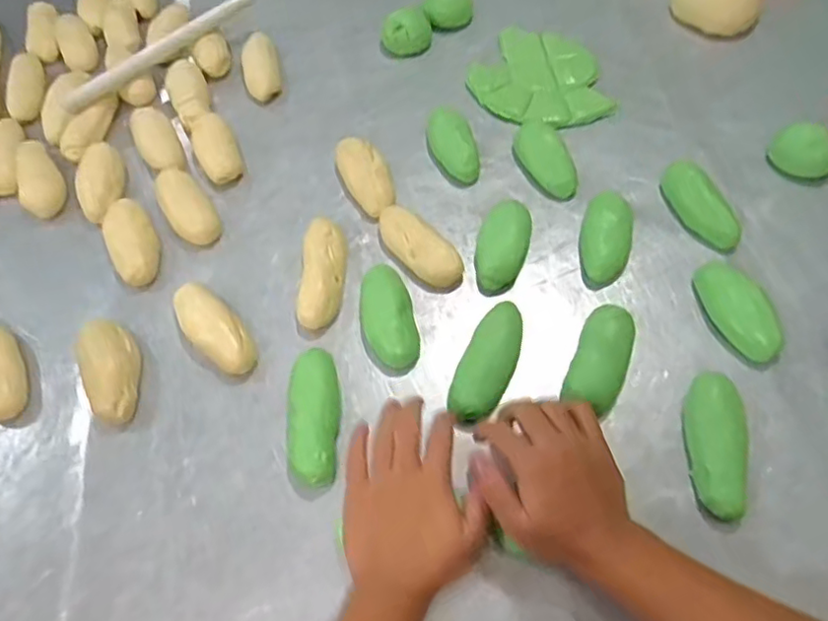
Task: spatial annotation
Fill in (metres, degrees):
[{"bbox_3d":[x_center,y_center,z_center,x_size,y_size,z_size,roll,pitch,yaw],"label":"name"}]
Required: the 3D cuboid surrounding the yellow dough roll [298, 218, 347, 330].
[{"bbox_3d":[-0.089,-0.036,0.614,0.038,0.030,0.115,0,60,3],"label":"yellow dough roll"}]

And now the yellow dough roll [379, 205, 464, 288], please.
[{"bbox_3d":[0.003,-0.064,0.626,0.104,0.028,0.045,39,68,22],"label":"yellow dough roll"}]

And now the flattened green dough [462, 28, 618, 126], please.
[{"bbox_3d":[0.148,-0.285,0.764,0.155,0.010,0.168,-1,60,2],"label":"flattened green dough"}]

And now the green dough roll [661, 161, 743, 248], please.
[{"bbox_3d":[0.291,-0.108,0.632,0.039,0.028,0.101,-20,61,-9],"label":"green dough roll"}]

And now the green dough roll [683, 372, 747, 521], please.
[{"bbox_3d":[0.244,0.106,0.501,0.045,0.025,0.110,3,60,4],"label":"green dough roll"}]

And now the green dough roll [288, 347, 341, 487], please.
[{"bbox_3d":[-0.086,0.091,0.538,0.041,0.026,0.118,-3,60,1],"label":"green dough roll"}]

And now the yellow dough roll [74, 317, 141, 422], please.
[{"bbox_3d":[-0.274,0.056,0.565,0.048,0.029,0.097,-21,61,-9],"label":"yellow dough roll"}]

